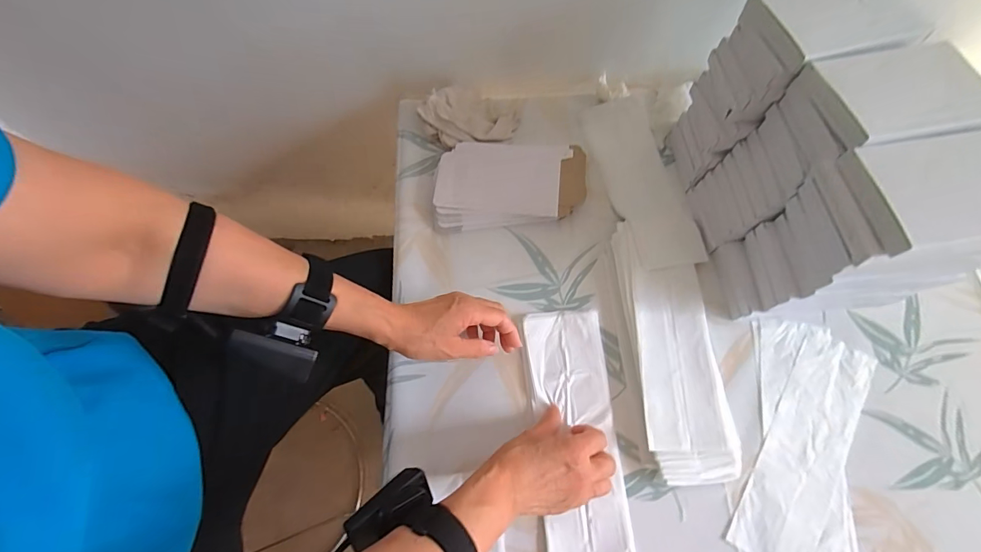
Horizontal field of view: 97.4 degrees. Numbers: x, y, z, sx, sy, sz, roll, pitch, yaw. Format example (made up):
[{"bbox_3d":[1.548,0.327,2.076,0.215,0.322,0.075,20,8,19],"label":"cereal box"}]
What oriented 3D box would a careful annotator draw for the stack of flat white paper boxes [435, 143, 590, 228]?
[{"bbox_3d":[0.025,-0.123,0.553,0.188,0.020,0.115,-4,69,0],"label":"stack of flat white paper boxes"}]

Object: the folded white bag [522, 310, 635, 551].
[{"bbox_3d":[0.088,0.159,0.447,0.085,0.010,0.250,-5,68,0],"label":"folded white bag"}]

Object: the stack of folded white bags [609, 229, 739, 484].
[{"bbox_3d":[0.199,0.077,0.474,0.087,0.020,0.271,-4,69,1],"label":"stack of folded white bags"}]

